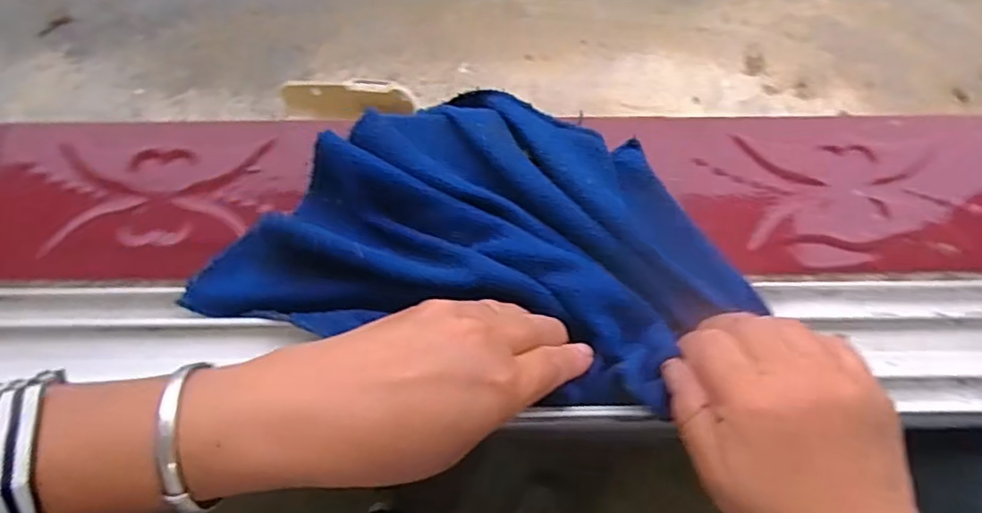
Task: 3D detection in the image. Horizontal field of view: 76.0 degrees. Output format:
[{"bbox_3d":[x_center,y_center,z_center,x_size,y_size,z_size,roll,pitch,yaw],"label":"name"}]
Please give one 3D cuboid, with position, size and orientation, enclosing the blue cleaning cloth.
[{"bbox_3d":[-0.004,-0.017,0.341,0.281,0.035,0.159,16,74,3],"label":"blue cleaning cloth"}]

